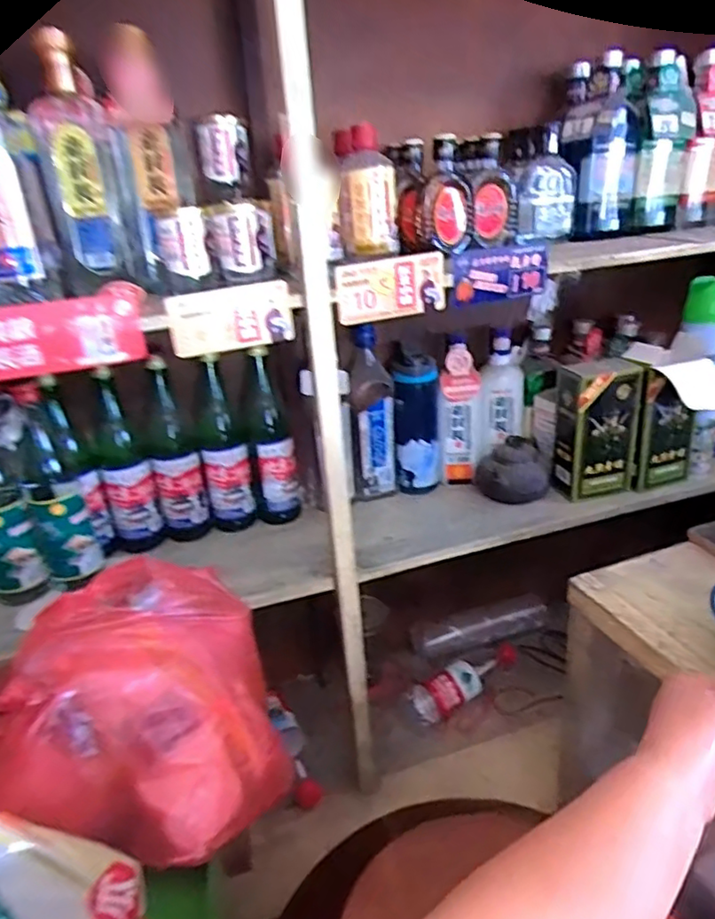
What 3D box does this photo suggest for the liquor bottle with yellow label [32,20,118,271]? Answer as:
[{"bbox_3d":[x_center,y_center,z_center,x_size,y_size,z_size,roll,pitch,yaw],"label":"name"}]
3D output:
[{"bbox_3d":[-0.275,-0.292,0.599,0.065,0.191,0.047,-13,24,-19],"label":"liquor bottle with yellow label"}]

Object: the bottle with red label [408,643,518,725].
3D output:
[{"bbox_3d":[0.185,0.362,0.995,0.226,0.061,0.053,-18,26,-29],"label":"bottle with red label"}]

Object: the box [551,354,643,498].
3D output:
[{"bbox_3d":[0.335,-0.043,0.857,0.098,0.183,0.069,-9,23,-12],"label":"box"}]

